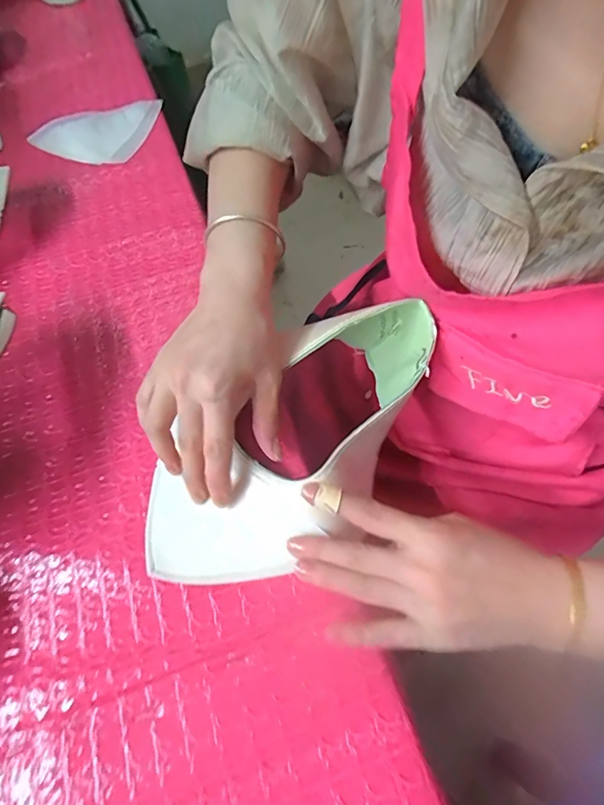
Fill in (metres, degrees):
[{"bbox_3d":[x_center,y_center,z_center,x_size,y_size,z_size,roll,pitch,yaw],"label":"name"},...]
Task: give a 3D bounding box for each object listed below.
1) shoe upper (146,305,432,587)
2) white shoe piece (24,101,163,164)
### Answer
[{"bbox_3d":[-0.002,0.023,0.304,0.103,0.069,0.241,39,77,21],"label":"shoe upper"},{"bbox_3d":[-0.221,-0.297,0.468,0.112,0.013,0.102,13,66,10],"label":"white shoe piece"}]

